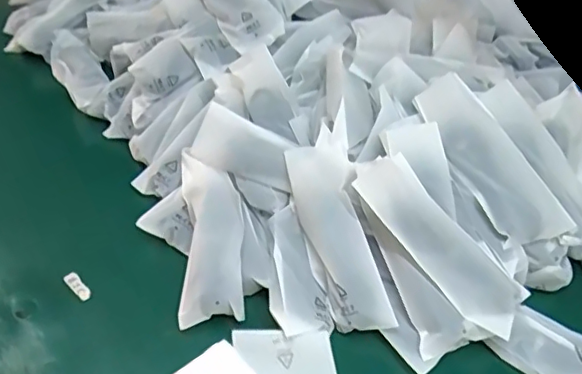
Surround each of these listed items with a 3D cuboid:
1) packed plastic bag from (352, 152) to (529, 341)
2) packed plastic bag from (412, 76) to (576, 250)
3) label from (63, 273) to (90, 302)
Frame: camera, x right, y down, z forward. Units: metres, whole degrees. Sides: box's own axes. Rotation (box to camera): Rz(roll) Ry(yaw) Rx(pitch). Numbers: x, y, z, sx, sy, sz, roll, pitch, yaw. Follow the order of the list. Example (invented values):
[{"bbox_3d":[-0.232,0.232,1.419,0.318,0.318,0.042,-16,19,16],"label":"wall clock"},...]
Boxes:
[{"bbox_3d":[0.111,0.040,0.415,0.155,0.025,0.047,48,53,-2],"label":"packed plastic bag"},{"bbox_3d":[0.160,-0.020,0.451,0.050,0.016,0.153,-36,79,2],"label":"packed plastic bag"},{"bbox_3d":[-0.170,0.078,0.444,0.029,0.004,0.010,35,52,28],"label":"label"}]

